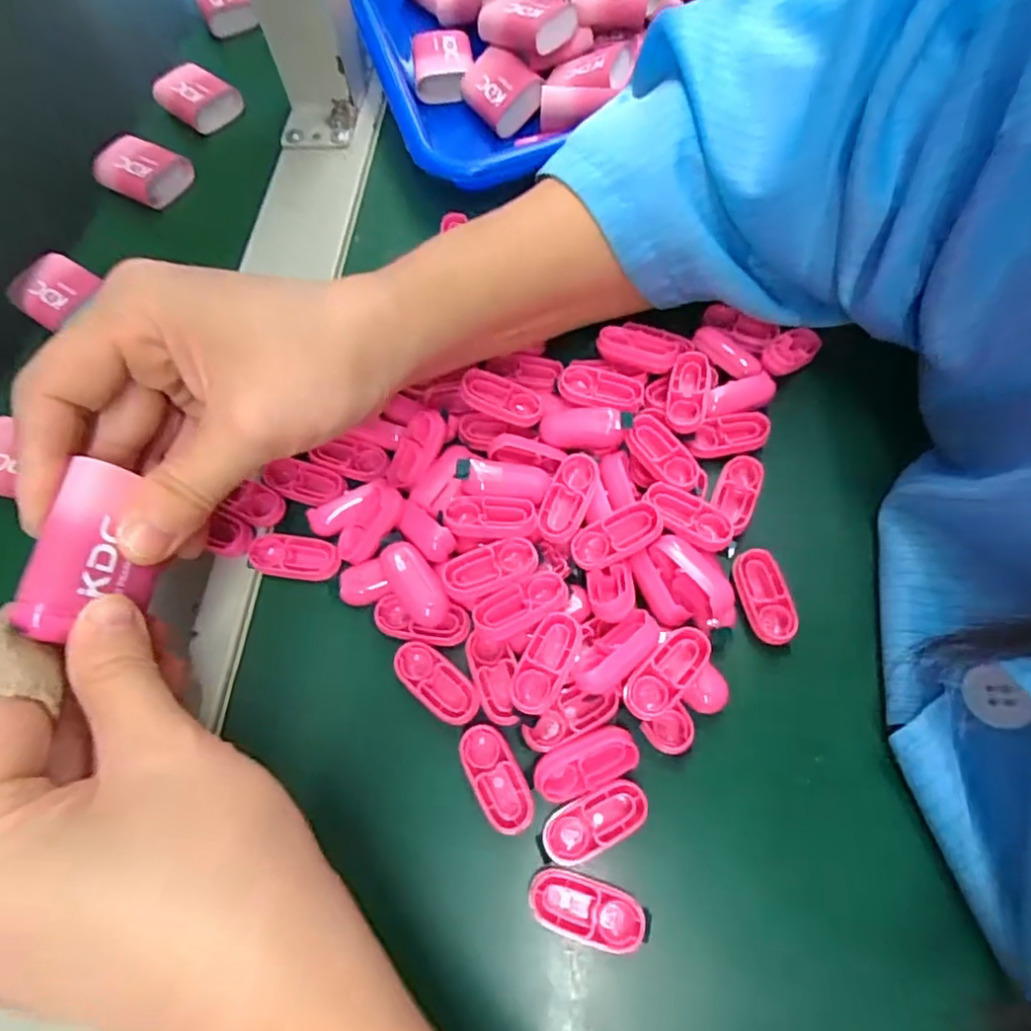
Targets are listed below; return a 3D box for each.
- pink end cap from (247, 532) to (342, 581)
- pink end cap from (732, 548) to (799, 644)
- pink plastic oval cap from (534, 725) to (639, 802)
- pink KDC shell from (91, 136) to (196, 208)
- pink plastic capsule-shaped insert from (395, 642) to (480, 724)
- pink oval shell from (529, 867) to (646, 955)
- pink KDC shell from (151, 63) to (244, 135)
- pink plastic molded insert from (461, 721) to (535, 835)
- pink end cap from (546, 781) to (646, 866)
[{"bbox_3d":[-0.084,0.015,0.234,0.034,0.005,0.016,4,65,5],"label":"pink end cap"},{"bbox_3d":[0.089,0.029,0.224,0.017,0.007,0.034,-11,65,-2],"label":"pink end cap"},{"bbox_3d":[0.022,0.079,0.197,0.034,0.004,0.016,-21,66,-7],"label":"pink plastic oval cap"},{"bbox_3d":[-0.209,-0.192,0.343,0.050,0.016,0.033,25,69,14],"label":"pink KDC shell"},{"bbox_3d":[-0.027,0.057,0.212,0.034,0.004,0.015,36,72,18],"label":"pink plastic capsule-shaped insert"},{"bbox_3d":[0.021,0.118,0.185,0.034,0.010,0.016,14,66,9],"label":"pink oval shell"},{"bbox_3d":[-0.191,-0.248,0.366,0.048,0.016,0.030,32,71,16],"label":"pink KDC shell"},{"bbox_3d":[-0.006,0.085,0.200,0.015,0.005,0.034,-28,67,-10],"label":"pink plastic molded insert"},{"bbox_3d":[0.025,0.097,0.196,0.034,0.011,0.015,-24,66,-8],"label":"pink end cap"}]

